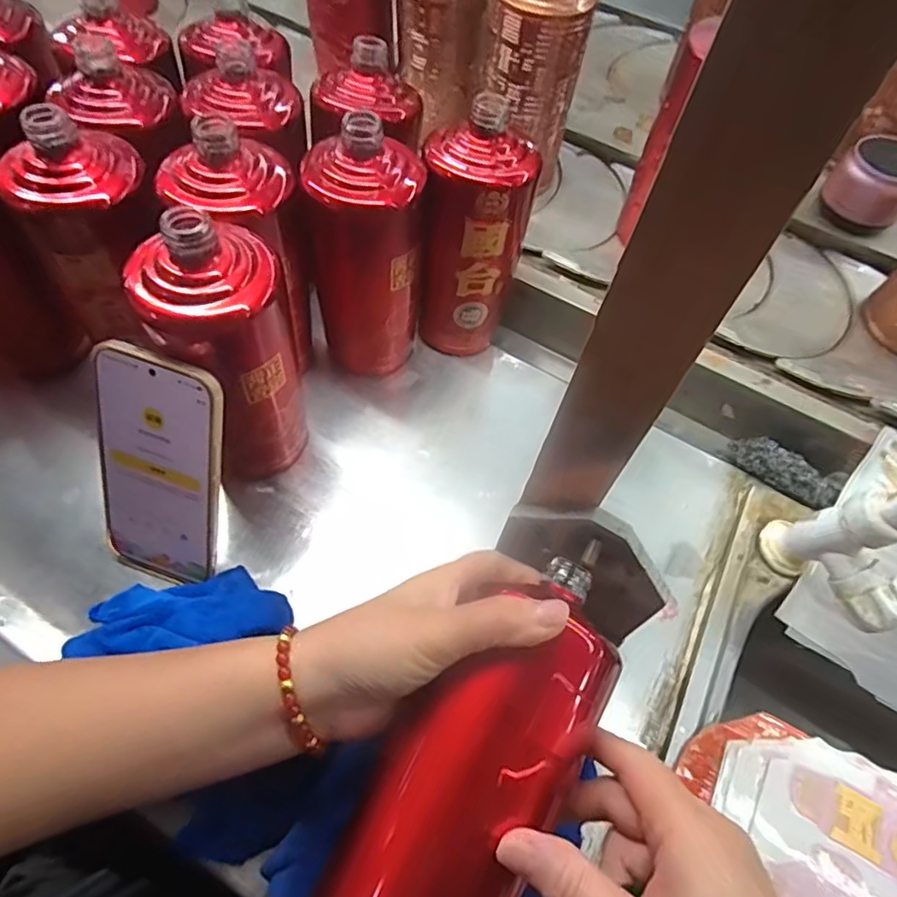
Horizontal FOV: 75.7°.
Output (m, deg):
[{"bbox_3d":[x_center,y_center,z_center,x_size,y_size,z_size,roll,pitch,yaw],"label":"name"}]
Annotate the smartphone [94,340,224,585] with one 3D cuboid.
[{"bbox_3d":[-0.175,0.019,0.353,0.076,0.162,0.007,20,31,2],"label":"smartphone"}]

